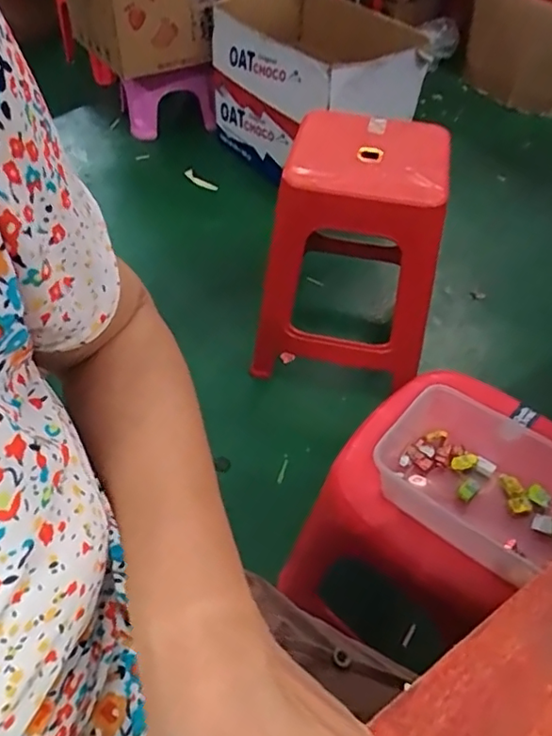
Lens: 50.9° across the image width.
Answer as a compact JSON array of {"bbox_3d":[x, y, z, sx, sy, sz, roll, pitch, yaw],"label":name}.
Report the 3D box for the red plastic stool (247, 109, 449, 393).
[{"bbox_3d":[0.154,-0.236,1.121,0.310,0.470,0.310,13,49,8],"label":"red plastic stool"}]

